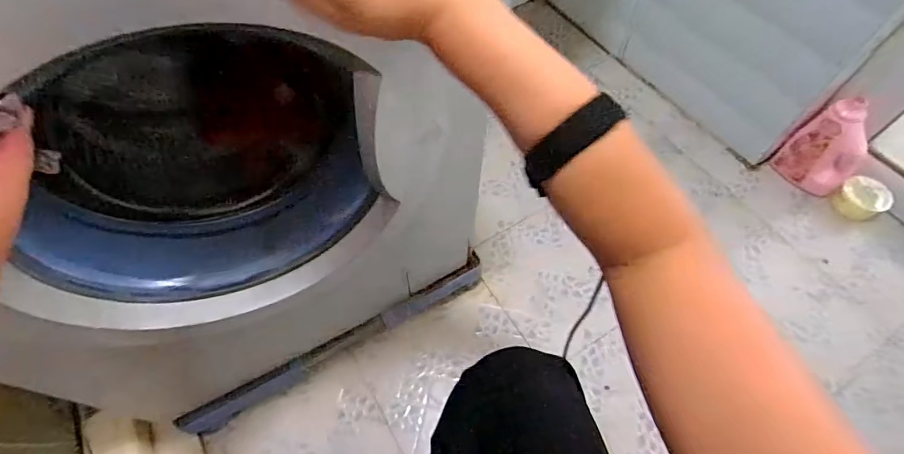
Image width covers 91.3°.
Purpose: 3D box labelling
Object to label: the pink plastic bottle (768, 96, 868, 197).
[{"bbox_3d":[0.789,-0.155,0.932,0.053,0.230,0.140,-41,67,-19],"label":"pink plastic bottle"}]

